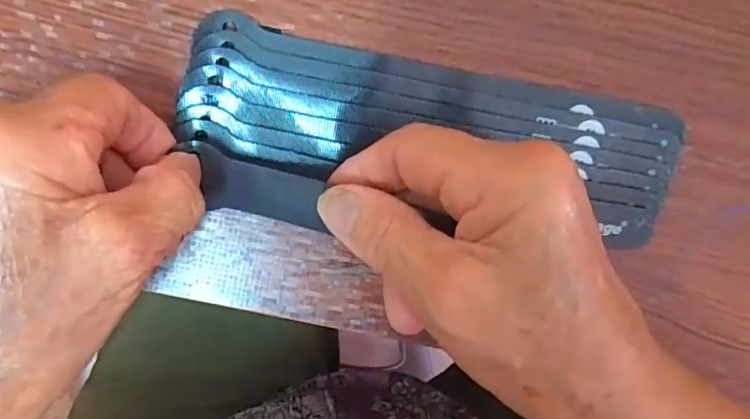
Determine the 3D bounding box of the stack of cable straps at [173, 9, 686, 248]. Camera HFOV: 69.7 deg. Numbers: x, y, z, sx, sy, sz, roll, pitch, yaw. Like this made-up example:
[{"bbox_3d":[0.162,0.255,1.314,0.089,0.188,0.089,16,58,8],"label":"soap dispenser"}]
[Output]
[{"bbox_3d":[0.027,-0.028,0.214,0.199,0.015,0.071,4,96,-10],"label":"stack of cable straps"}]

